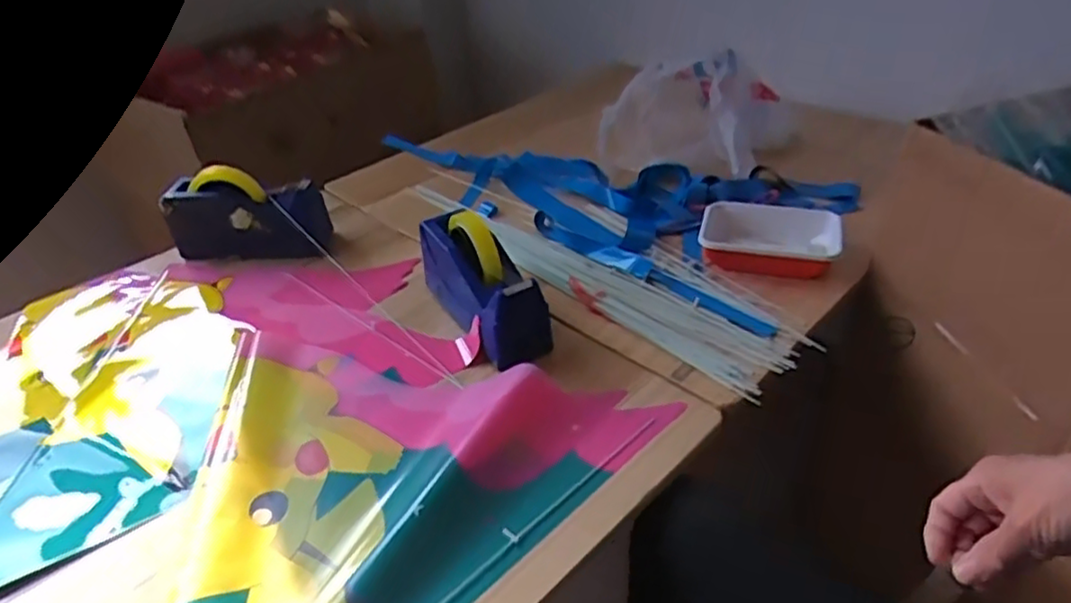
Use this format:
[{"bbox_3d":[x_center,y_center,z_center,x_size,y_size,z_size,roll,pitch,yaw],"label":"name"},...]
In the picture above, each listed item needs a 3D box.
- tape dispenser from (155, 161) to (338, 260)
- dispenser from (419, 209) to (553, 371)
[{"bbox_3d":[-0.403,-0.124,0.963,0.208,0.112,0.095,2,36,8],"label":"tape dispenser"},{"bbox_3d":[-0.063,-0.022,0.786,0.077,0.120,0.213,-25,54,-27],"label":"dispenser"}]

